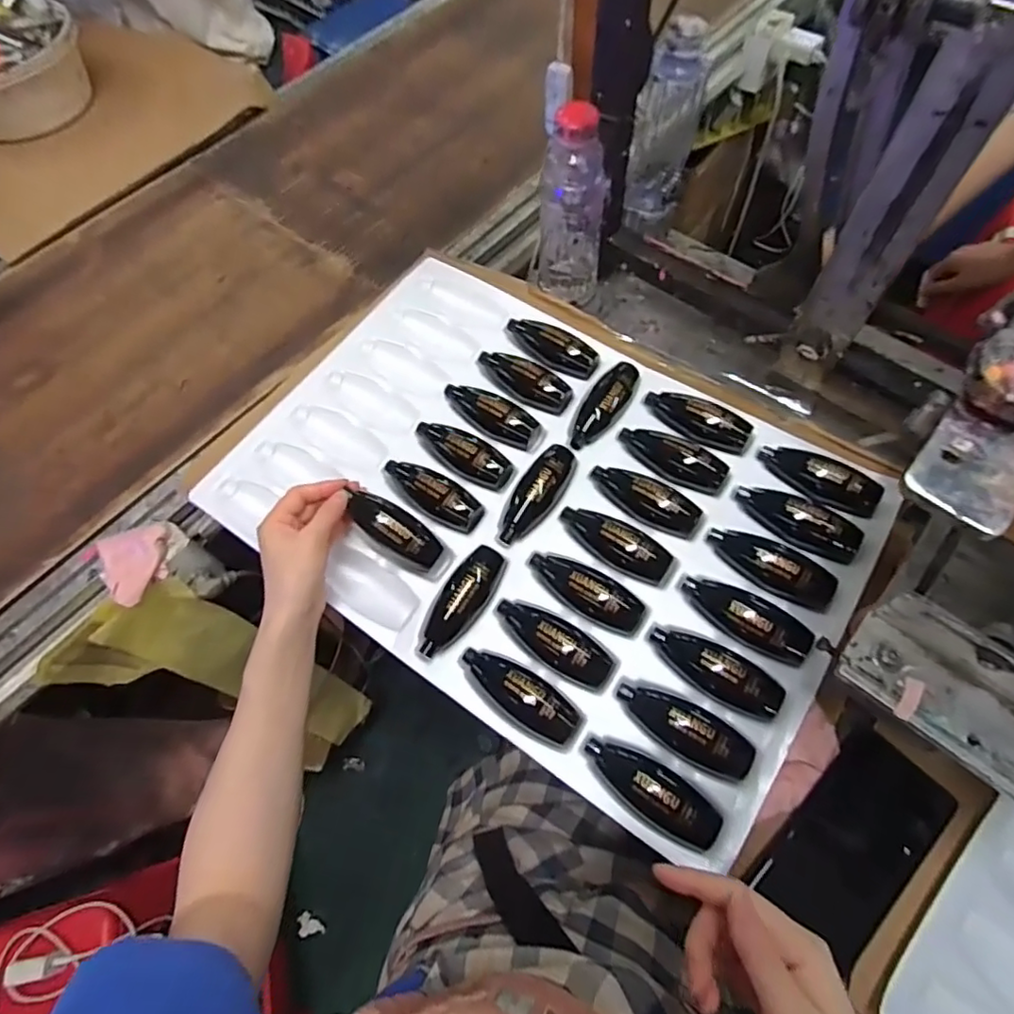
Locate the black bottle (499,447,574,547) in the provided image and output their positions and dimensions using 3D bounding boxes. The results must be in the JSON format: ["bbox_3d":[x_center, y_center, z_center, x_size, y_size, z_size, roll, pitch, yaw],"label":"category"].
[{"bbox_3d":[0.024,-0.015,0.514,0.037,0.021,0.101,34,71,18],"label":"black bottle"}]

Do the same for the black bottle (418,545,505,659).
[{"bbox_3d":[-0.038,0.076,0.479,0.037,0.018,0.100,31,70,17],"label":"black bottle"}]

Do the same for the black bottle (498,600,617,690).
[{"bbox_3d":[0.037,0.106,0.462,0.102,0.025,0.039,30,70,17],"label":"black bottle"}]

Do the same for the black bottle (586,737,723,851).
[{"bbox_3d":[0.103,0.199,0.414,0.099,0.030,0.039,29,69,30],"label":"black bottle"}]

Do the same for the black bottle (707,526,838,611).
[{"bbox_3d":[0.215,0.044,0.470,0.101,0.026,0.037,34,71,18],"label":"black bottle"}]

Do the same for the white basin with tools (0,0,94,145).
[{"bbox_3d":[-0.744,-0.651,0.869,0.230,0.137,0.204,-35,67,-13],"label":"white basin with tools"}]

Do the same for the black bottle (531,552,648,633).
[{"bbox_3d":[0.065,0.064,0.475,0.101,0.022,0.037,30,70,16],"label":"black bottle"}]

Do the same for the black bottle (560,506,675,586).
[{"bbox_3d":[0.092,0.026,0.488,0.099,0.025,0.039,29,70,16],"label":"black bottle"}]

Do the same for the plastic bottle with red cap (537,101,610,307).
[{"bbox_3d":[0.063,-0.288,0.576,0.067,0.187,0.057,6,65,6],"label":"plastic bottle with red cap"}]

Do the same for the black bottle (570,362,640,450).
[{"bbox_3d":[0.091,-0.100,0.550,0.036,0.022,0.104,30,70,17],"label":"black bottle"}]

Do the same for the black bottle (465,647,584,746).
[{"bbox_3d":[0.008,0.141,0.447,0.100,0.023,0.038,32,70,17],"label":"black bottle"}]

